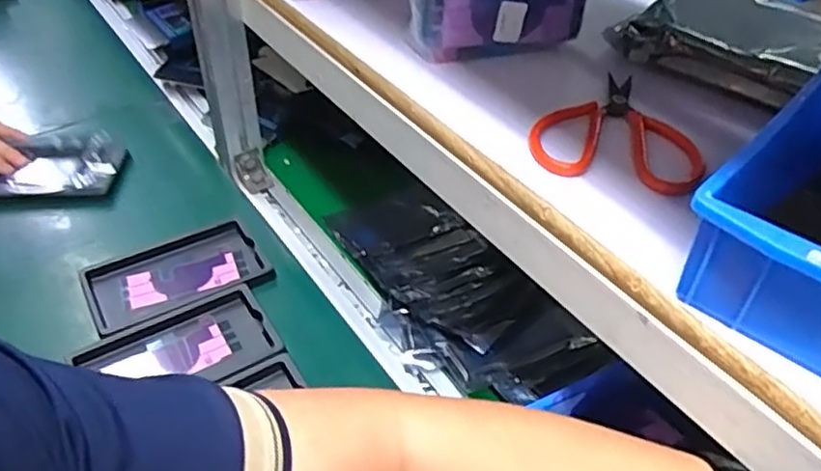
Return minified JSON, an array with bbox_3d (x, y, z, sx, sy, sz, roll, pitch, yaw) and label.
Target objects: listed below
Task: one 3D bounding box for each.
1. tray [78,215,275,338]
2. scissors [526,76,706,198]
[{"bbox_3d":[-0.223,0.036,0.642,0.158,0.021,0.095,-20,46,-25],"label":"tray"},{"bbox_3d":[0.134,-0.068,0.436,0.108,0.018,0.112,9,41,6],"label":"scissors"}]

